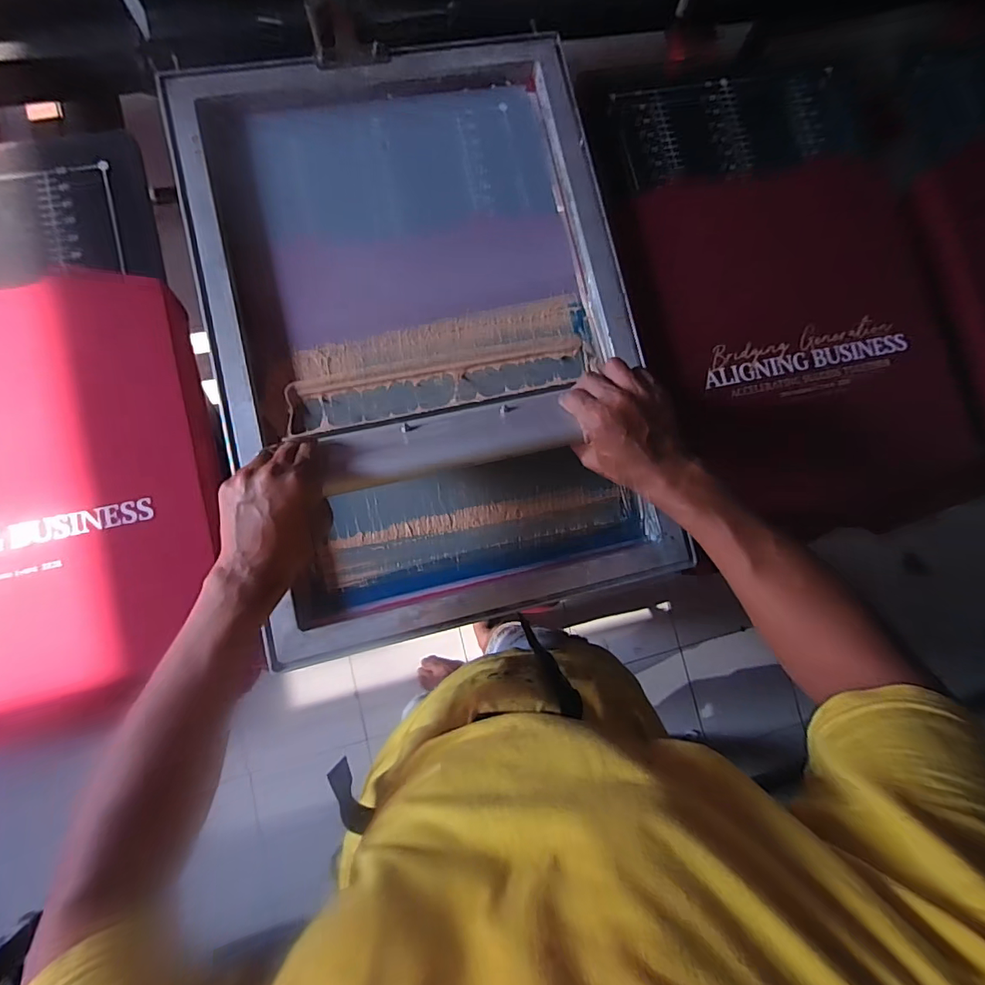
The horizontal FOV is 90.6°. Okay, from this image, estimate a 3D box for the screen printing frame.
[{"bbox_3d":[-0.070,-0.182,0.551,0.455,0.040,0.649,-13,86,-8],"label":"screen printing frame"}]

